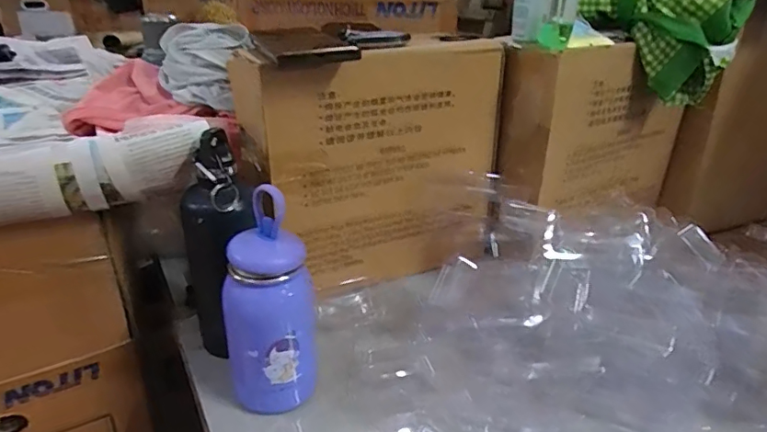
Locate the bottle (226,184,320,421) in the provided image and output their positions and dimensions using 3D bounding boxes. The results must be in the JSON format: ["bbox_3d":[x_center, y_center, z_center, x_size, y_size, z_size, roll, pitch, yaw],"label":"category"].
[{"bbox_3d":[-0.094,0.076,0.422,0.074,0.175,0.062,-8,27,-19],"label":"bottle"}]

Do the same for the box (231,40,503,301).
[{"bbox_3d":[-0.015,-0.068,0.606,0.280,0.257,0.139,-11,28,-24],"label":"box"}]

